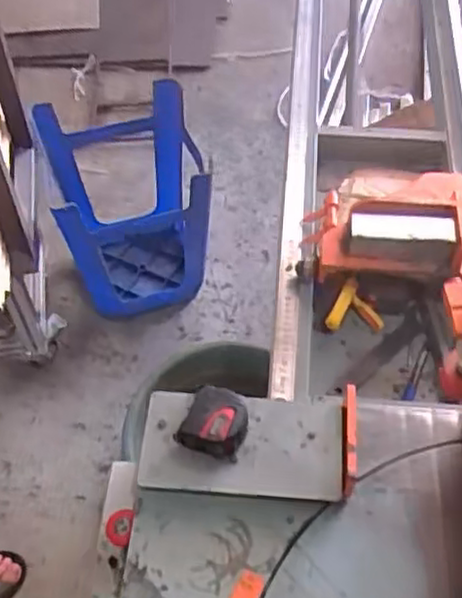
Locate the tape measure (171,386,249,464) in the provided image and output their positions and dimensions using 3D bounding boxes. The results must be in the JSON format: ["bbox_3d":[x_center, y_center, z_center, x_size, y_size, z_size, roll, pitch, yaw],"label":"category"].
[{"bbox_3d":[-0.015,0.126,0.725,0.066,0.039,0.063,16,55,12],"label":"tape measure"}]

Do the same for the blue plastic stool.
[{"bbox_3d":[-0.235,-0.198,1.657,0.334,0.443,0.324,-11,54,-8],"label":"blue plastic stool"}]

